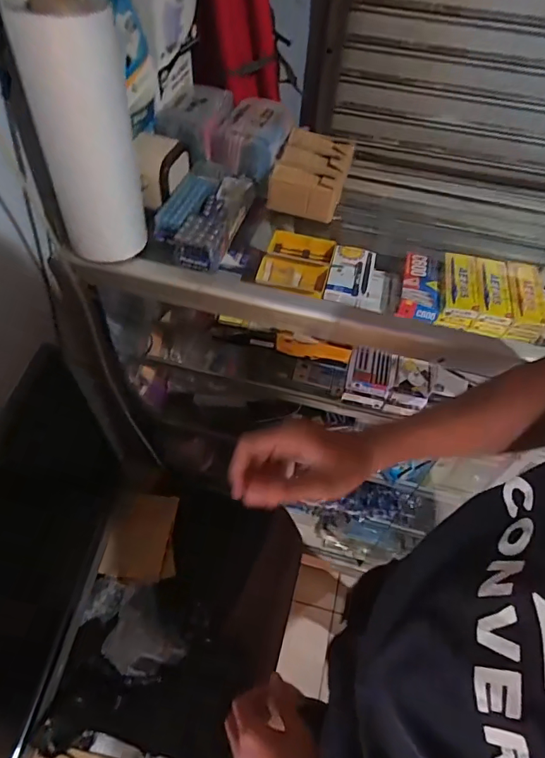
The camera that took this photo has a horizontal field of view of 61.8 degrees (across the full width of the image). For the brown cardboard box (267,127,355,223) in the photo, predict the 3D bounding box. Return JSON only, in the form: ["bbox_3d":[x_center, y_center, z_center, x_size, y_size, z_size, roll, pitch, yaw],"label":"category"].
[{"bbox_3d":[0.062,-0.316,0.700,0.108,0.064,0.149,14,55,6],"label":"brown cardboard box"}]

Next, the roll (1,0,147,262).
[{"bbox_3d":[-0.210,-0.268,0.528,0.097,0.271,0.073,7,55,1],"label":"roll"}]

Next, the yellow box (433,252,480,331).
[{"bbox_3d":[0.339,-0.162,0.835,0.061,0.057,0.146,14,55,6],"label":"yellow box"}]

